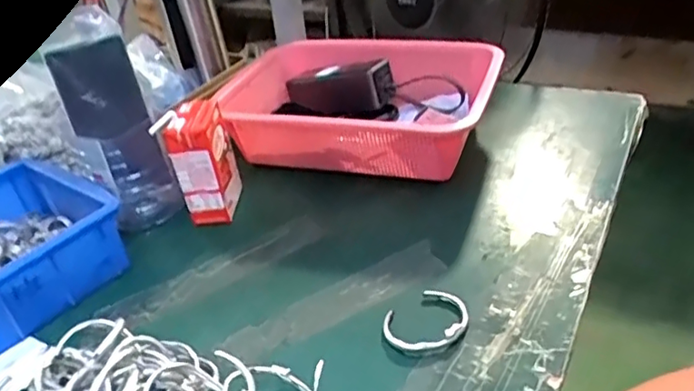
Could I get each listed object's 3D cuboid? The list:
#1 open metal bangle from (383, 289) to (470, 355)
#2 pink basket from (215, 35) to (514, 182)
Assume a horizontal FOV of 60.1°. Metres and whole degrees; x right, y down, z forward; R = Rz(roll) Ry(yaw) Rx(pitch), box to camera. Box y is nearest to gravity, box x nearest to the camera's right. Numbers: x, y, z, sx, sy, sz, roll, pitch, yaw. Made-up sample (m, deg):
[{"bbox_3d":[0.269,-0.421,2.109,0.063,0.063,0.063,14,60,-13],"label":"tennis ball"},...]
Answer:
[{"bbox_3d":[0.062,0.096,0.456,0.067,0.010,0.053,-24,39,-26],"label":"open metal bangle"},{"bbox_3d":[0.003,-0.104,0.676,0.310,0.103,0.192,5,34,18],"label":"pink basket"}]

